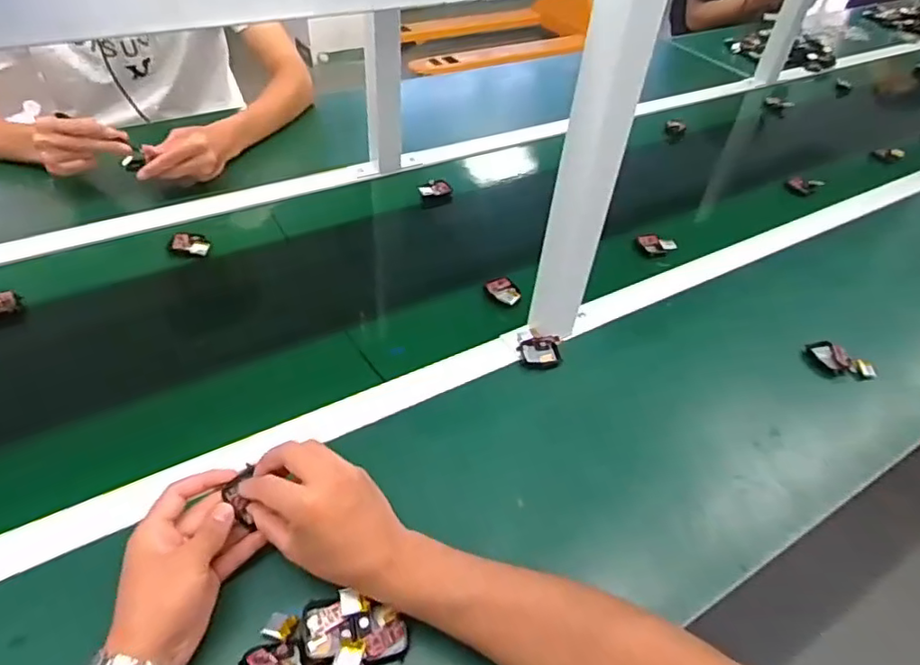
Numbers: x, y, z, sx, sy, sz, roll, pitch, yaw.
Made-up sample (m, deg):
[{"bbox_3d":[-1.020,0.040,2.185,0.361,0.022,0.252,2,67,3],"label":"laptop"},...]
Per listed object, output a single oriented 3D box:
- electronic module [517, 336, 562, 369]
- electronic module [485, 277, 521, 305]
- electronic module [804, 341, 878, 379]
[{"bbox_3d":[0.092,0.022,0.655,0.048,0.016,0.041,-4,46,-10],"label":"electronic module"},{"bbox_3d":[0.057,-0.053,0.734,0.036,0.012,0.054,-15,48,-19],"label":"electronic module"},{"bbox_3d":[0.448,0.036,0.682,0.073,0.021,0.036,35,52,26],"label":"electronic module"}]

